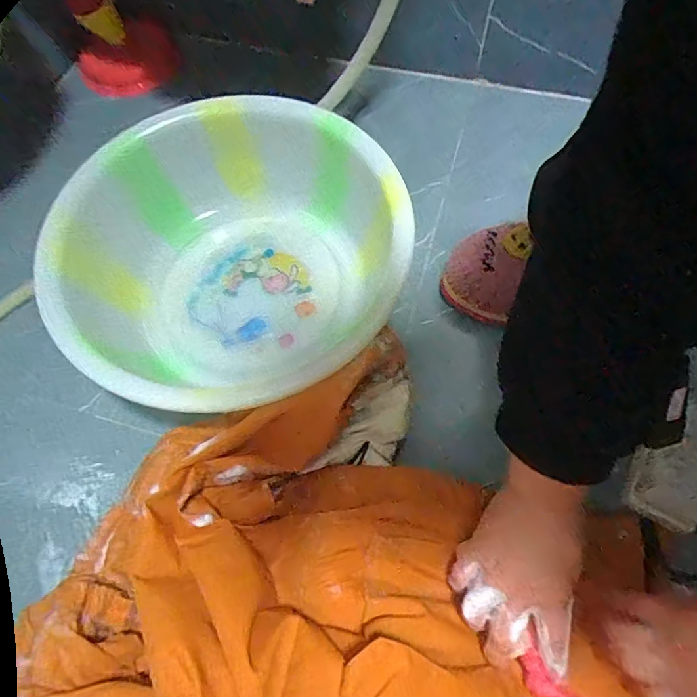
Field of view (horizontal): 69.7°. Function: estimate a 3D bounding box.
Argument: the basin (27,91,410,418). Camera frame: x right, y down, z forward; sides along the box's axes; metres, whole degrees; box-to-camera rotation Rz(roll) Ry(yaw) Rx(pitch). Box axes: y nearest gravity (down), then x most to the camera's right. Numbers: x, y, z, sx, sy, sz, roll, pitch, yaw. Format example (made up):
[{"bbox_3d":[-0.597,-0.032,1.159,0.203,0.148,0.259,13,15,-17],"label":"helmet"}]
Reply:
[{"bbox_3d":[-0.125,-0.100,0.538,0.337,0.118,0.359,-1,64,2],"label":"basin"}]

